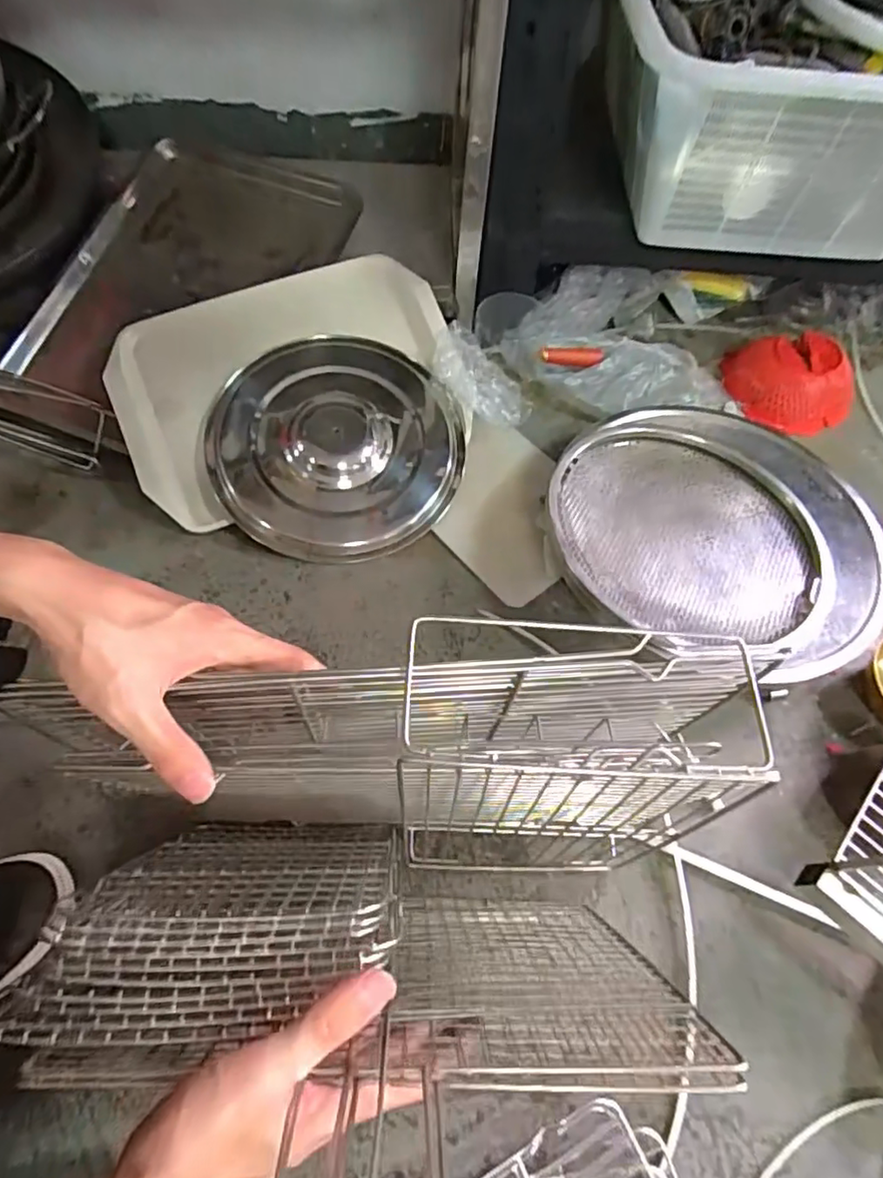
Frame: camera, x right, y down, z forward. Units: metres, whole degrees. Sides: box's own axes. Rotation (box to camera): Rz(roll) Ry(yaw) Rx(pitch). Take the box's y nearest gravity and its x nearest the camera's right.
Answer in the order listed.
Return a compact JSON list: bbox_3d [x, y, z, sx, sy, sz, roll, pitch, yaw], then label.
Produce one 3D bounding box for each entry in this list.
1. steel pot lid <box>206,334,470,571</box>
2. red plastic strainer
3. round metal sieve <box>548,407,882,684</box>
[{"bbox_3d":[-0.128,-0.181,0.765,0.287,0.070,0.303,1,59,-2],"label":"steel pot lid"},{"bbox_3d":[0.499,-0.305,0.885,0.187,0.067,0.158,34,63,16],"label":"red plastic strainer"},{"bbox_3d":[0.334,-0.078,0.736,0.399,0.070,0.374,1,59,-2],"label":"round metal sieve"}]

